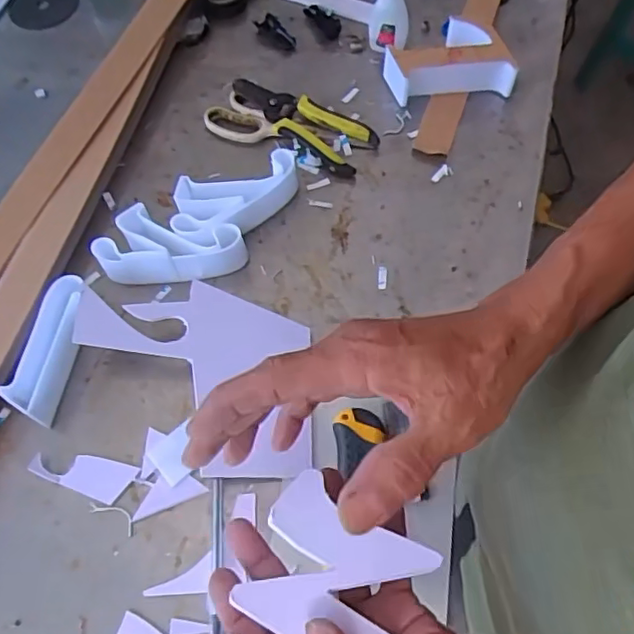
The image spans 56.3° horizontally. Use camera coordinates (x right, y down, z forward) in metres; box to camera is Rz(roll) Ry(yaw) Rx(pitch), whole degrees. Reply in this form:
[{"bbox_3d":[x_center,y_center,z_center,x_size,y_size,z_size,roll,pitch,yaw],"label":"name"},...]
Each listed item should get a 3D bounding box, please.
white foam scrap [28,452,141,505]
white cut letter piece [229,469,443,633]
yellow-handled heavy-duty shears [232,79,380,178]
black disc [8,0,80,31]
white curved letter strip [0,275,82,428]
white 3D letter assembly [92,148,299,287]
[{"bbox_3d":[-0.195,0.130,0.495,0.087,0.006,0.033,13,65,8],"label":"white foam scrap"},{"bbox_3d":[0.001,0.137,0.276,0.079,0.008,0.106,23,67,13],"label":"white cut letter piece"},{"bbox_3d":[-0.017,-0.219,0.653,0.170,0.025,0.064,34,69,17],"label":"yellow-handled heavy-duty shears"},{"bbox_3d":[-0.354,-0.406,0.777,0.074,0.010,0.088,42,74,13],"label":"black disc"},{"bbox_3d":[-0.232,0.029,0.528,0.041,0.040,0.127,10,64,7],"label":"white curved letter strip"},{"bbox_3d":[-0.109,-0.086,0.580,0.206,0.041,0.104,-18,64,-7],"label":"white 3D letter assembly"}]

